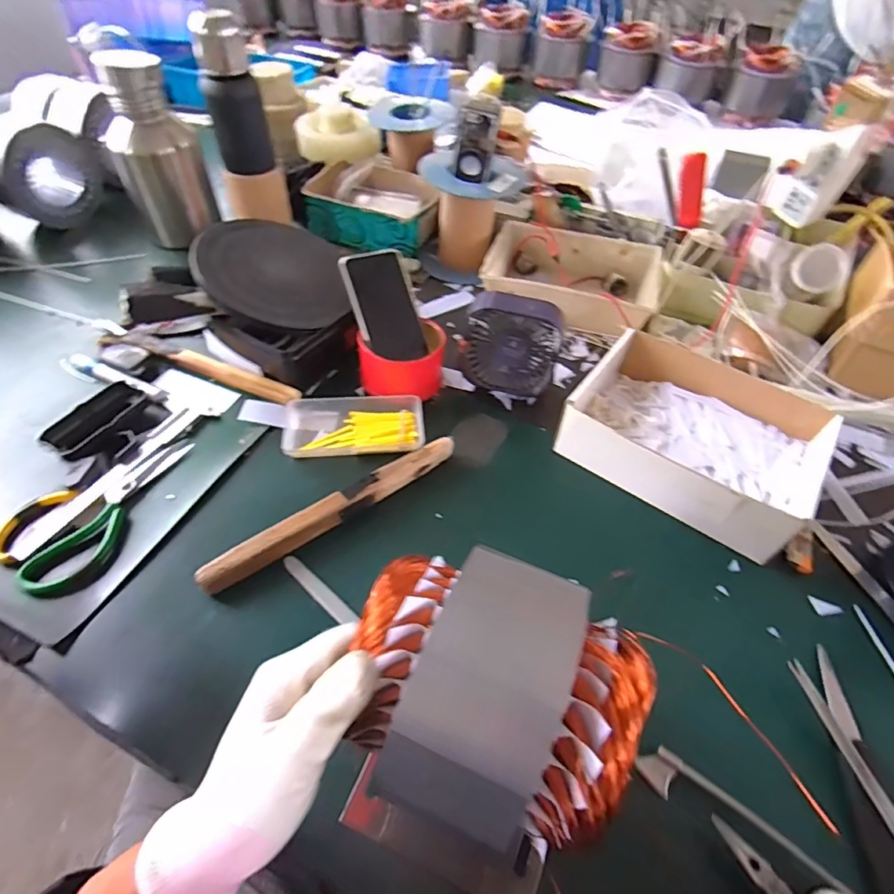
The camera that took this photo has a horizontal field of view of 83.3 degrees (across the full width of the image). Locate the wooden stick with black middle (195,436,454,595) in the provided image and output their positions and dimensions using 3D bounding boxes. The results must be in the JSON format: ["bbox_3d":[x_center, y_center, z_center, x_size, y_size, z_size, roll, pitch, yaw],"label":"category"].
[{"bbox_3d":[-0.108,0.060,0.507,0.275,0.031,0.023,-30,59,-23],"label":"wooden stick with black middle"}]

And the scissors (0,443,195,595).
[{"bbox_3d":[-0.345,0.053,0.502,0.112,0.012,0.182,31,57,20],"label":"scissors"}]

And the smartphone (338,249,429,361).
[{"bbox_3d":[-0.075,-0.172,0.618,0.080,0.008,0.137,-21,94,-24],"label":"smartphone"}]

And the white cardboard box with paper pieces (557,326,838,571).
[{"bbox_3d":[0.277,-0.019,0.561,0.246,0.061,0.205,32,57,21],"label":"white cardboard box with paper pieces"}]

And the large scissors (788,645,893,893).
[{"bbox_3d":[0.318,0.263,0.375,0.056,0.030,0.198,-3,52,-5],"label":"large scissors"}]

